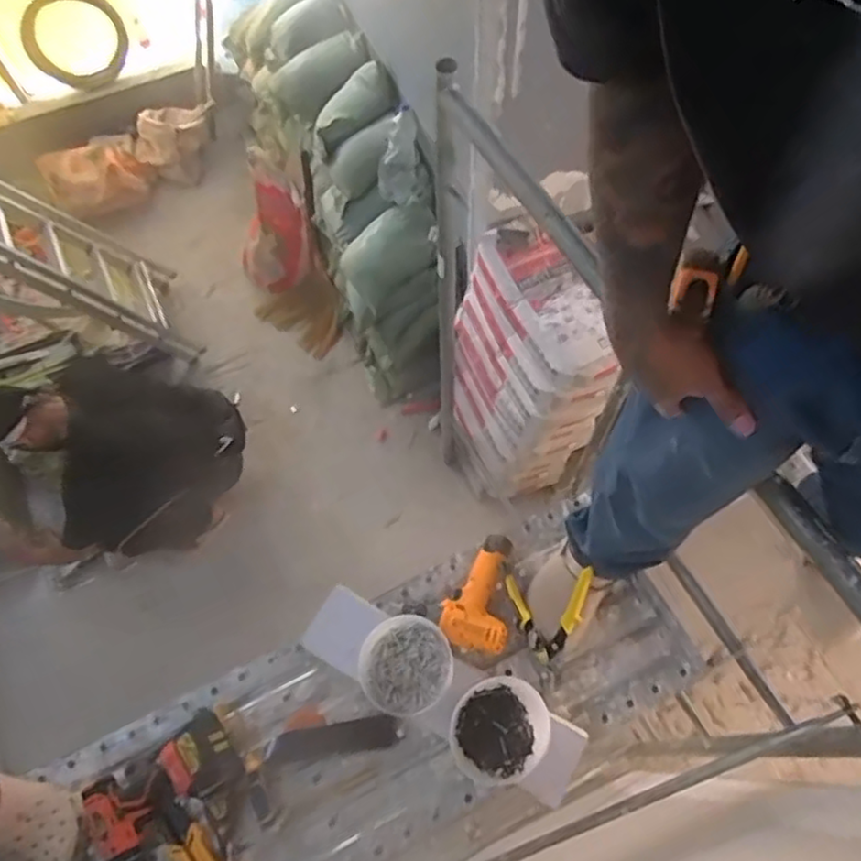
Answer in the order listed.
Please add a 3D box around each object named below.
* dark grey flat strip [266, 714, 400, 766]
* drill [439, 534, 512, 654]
[{"bbox_3d":[-0.158,0.499,1.095,0.215,0.011,0.050,-9,65,-2],"label":"dark grey flat strip"},{"bbox_3d":[0.082,0.279,1.174,0.115,0.055,0.200,7,66,5],"label":"drill"}]

